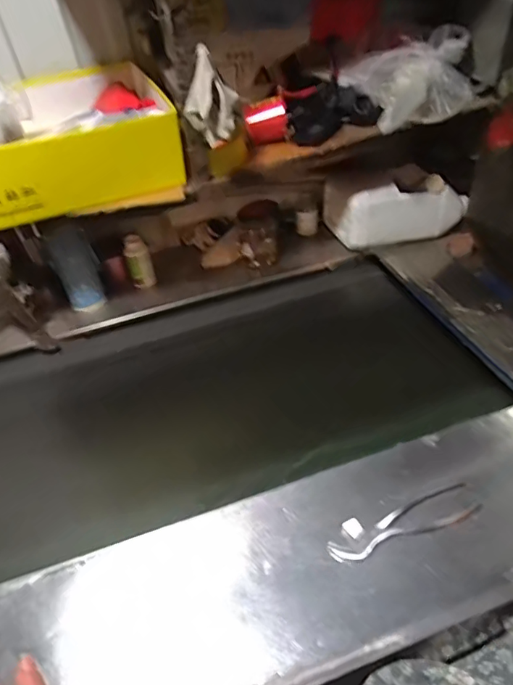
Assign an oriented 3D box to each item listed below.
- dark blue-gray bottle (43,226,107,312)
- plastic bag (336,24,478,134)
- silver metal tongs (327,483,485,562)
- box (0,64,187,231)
[{"bbox_3d":[-0.352,-0.153,0.991,0.079,0.152,0.073,-20,45,-14],"label":"dark blue-gray bottle"},{"bbox_3d":[0.262,-0.446,0.854,0.202,0.103,0.170,-16,44,-10],"label":"plastic bag"},{"bbox_3d":[0.187,0.227,0.640,0.203,0.016,0.045,-17,44,-10],"label":"silver metal tongs"},{"bbox_3d":[-0.316,-0.326,0.825,0.338,0.123,0.262,-18,45,-12],"label":"box"}]

